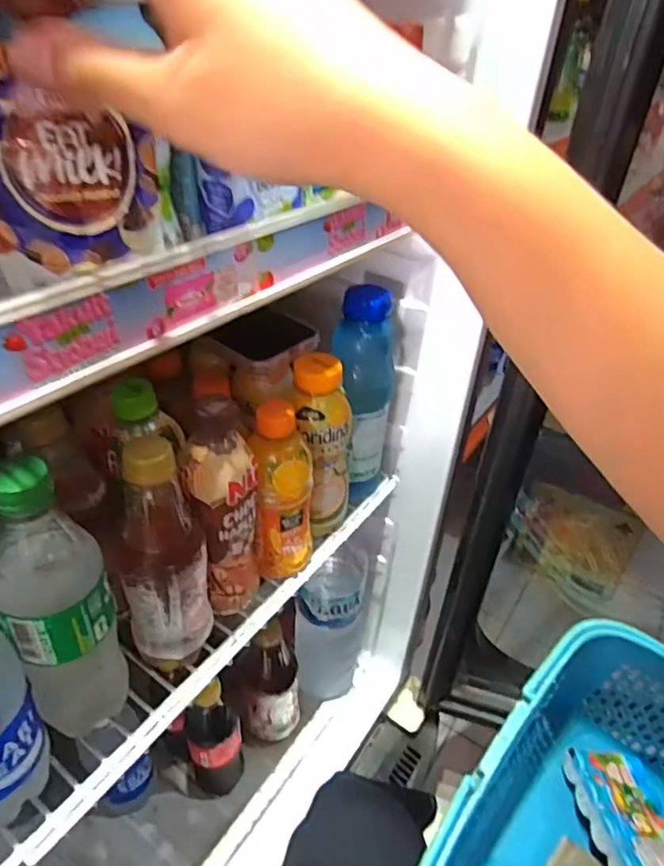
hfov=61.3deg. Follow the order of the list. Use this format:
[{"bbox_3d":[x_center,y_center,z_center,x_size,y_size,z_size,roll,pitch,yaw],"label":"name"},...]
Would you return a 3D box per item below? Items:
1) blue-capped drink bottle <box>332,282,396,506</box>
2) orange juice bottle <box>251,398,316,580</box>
[{"bbox_3d":[0.029,-0.034,0.531,0.055,0.225,0.056,6,37,3],"label":"blue-capped drink bottle"},{"bbox_3d":[-0.039,0.049,0.462,0.046,0.155,0.045,3,37,-1],"label":"orange juice bottle"}]

